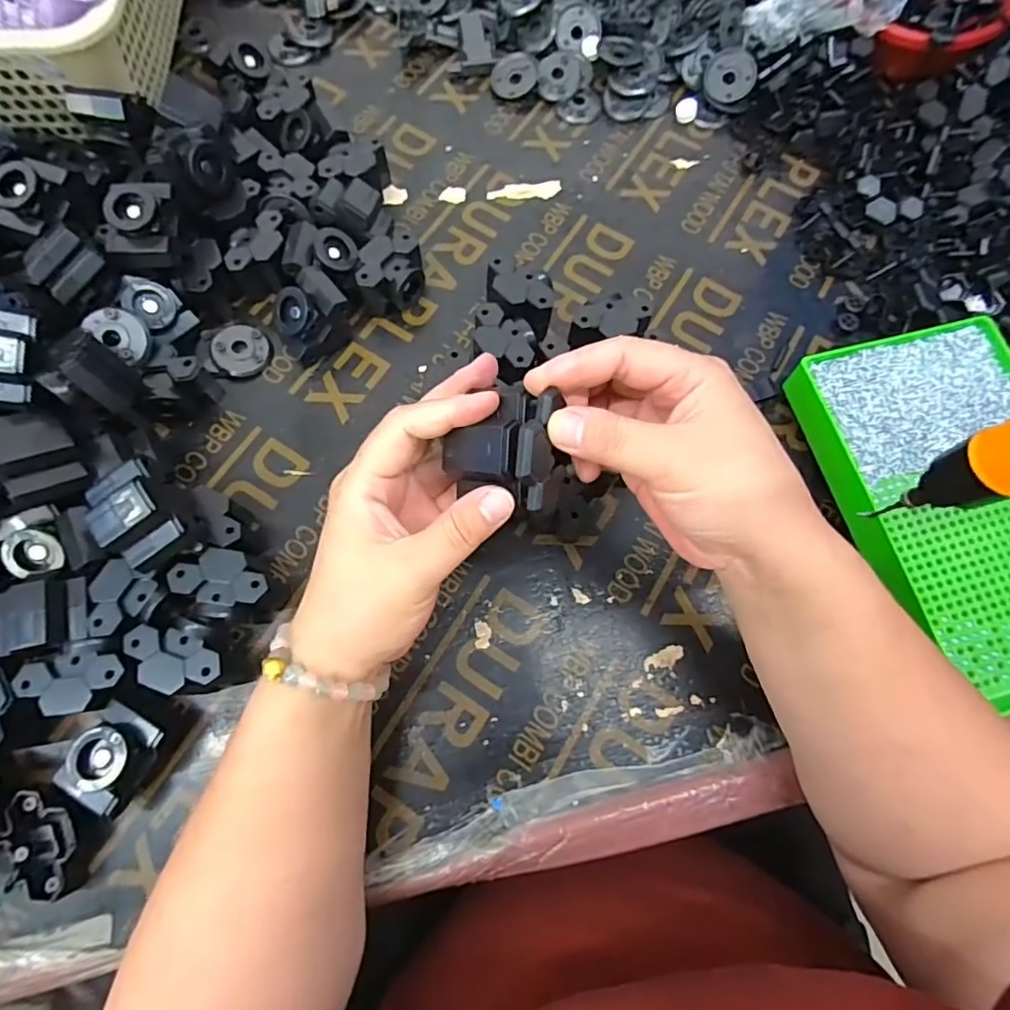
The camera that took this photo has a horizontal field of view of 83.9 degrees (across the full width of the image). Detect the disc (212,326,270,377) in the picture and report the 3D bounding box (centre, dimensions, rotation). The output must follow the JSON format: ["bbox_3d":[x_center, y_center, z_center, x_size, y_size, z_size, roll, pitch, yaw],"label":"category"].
[{"bbox_3d":[-0.197,-0.115,0.418,0.038,0.006,0.038,3,83,-20],"label":"disc"}]

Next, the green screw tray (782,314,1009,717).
[{"bbox_3d":[0.303,0.003,0.376,0.149,0.042,0.249,-15,73,-6],"label":"green screw tray"}]

